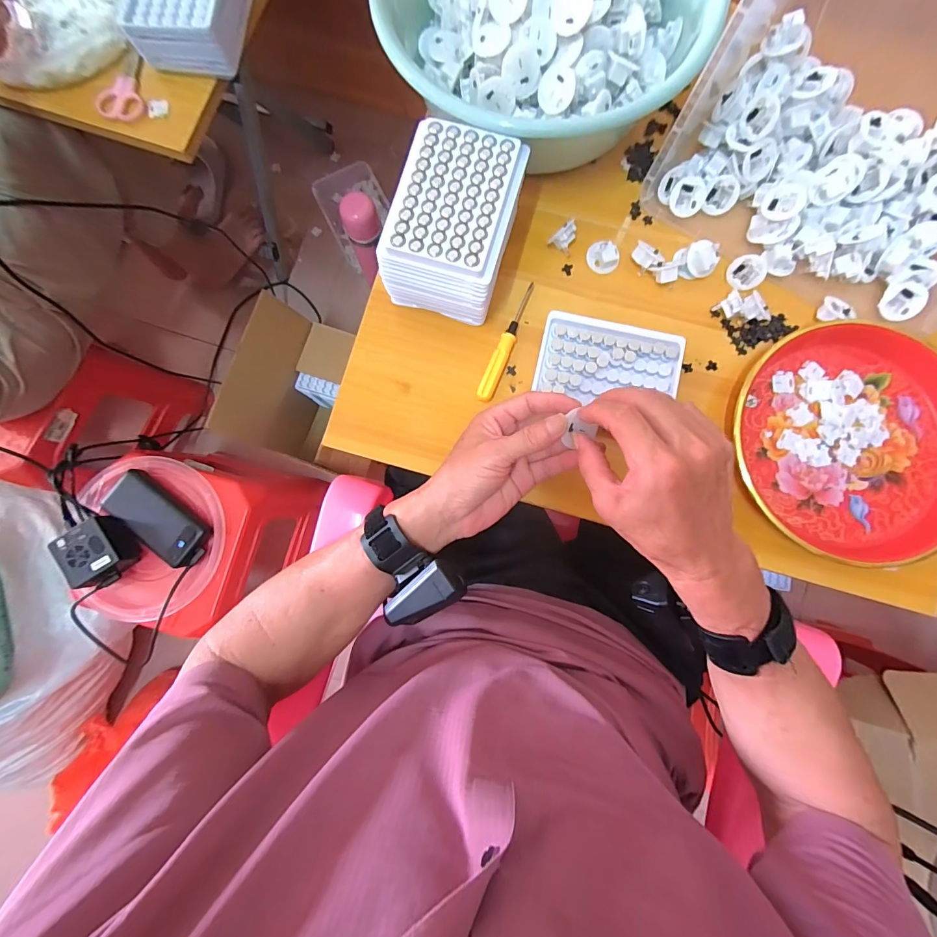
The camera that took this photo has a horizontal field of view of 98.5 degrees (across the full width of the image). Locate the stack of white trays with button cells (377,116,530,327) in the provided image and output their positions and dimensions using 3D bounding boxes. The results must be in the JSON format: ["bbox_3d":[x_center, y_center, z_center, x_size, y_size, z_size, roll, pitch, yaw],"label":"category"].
[{"bbox_3d":[-0.013,-0.215,0.373,0.099,0.089,0.132,18,85,3],"label":"stack of white trays with button cells"}]

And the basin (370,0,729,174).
[{"bbox_3d":[0.068,-0.417,0.371,0.287,0.115,0.238,12,84,2],"label":"basin"}]

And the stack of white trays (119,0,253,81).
[{"bbox_3d":[-0.294,-0.491,0.428,0.100,0.053,0.130,11,84,2],"label":"stack of white trays"}]

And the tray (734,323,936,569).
[{"bbox_3d":[0.361,-0.028,0.384,0.220,0.031,0.212,0,84,1],"label":"tray"}]

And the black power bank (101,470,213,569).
[{"bbox_3d":[-0.462,0.073,0.598,0.159,0.021,0.071,41,86,5],"label":"black power bank"}]

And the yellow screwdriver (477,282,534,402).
[{"bbox_3d":[0.038,-0.124,0.401,0.015,0.013,0.127,23,85,3],"label":"yellow screwdriver"}]

